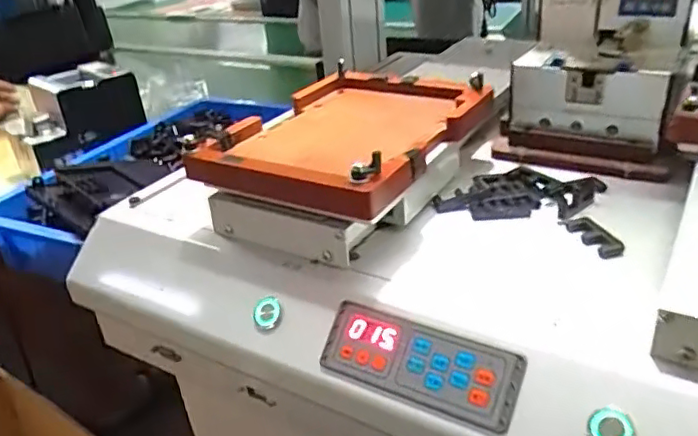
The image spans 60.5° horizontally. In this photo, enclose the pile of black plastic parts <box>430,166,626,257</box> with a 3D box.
[{"bbox_3d":[0.140,-0.014,0.448,0.133,0.014,0.093,14,35,30],"label":"pile of black plastic parts"}]

